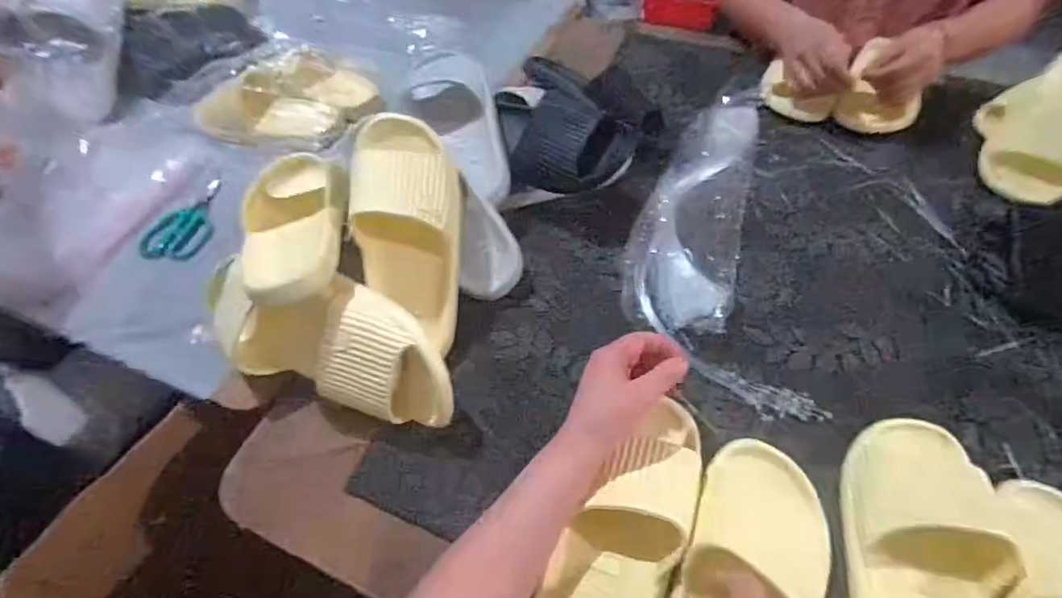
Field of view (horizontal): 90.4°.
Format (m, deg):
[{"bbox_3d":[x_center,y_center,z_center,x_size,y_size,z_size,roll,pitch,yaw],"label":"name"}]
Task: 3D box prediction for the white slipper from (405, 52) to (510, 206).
[{"bbox_3d":[-0.101,-0.228,0.670,0.111,0.069,0.264,-12,53,-5],"label":"white slipper"}]

